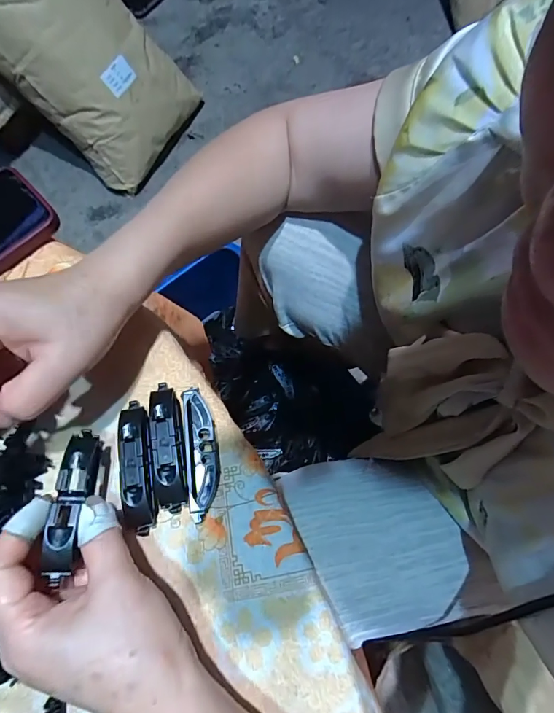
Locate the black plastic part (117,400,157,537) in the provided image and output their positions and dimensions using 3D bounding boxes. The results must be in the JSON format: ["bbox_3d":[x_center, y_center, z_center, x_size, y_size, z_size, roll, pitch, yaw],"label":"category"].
[{"bbox_3d":[-0.087,0.067,0.257,0.019,0.014,0.080,-12,73,-3],"label":"black plastic part"}]

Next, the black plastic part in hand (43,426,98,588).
[{"bbox_3d":[-0.112,0.079,0.226,0.017,0.011,0.078,-2,62,2],"label":"black plastic part in hand"}]

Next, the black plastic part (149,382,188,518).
[{"bbox_3d":[-0.069,0.055,0.260,0.017,0.015,0.080,-10,72,-2],"label":"black plastic part"}]

